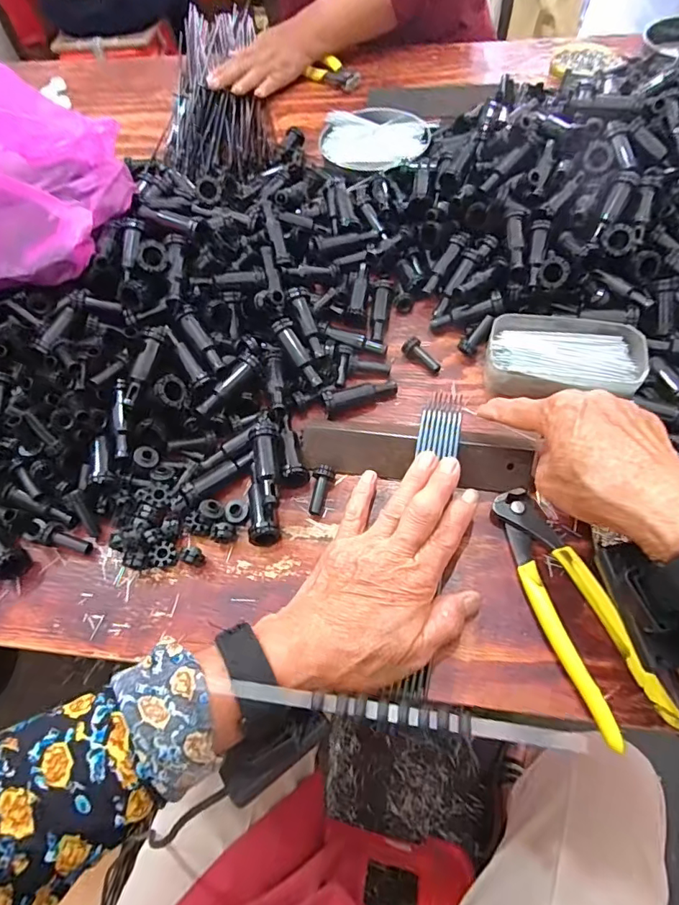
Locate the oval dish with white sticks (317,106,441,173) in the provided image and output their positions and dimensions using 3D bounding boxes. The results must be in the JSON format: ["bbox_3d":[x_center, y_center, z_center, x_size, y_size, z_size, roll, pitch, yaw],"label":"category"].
[{"bbox_3d":[0.040,-0.375,0.602,0.135,0.032,0.108,28,66,19],"label":"oval dish with white sticks"}]

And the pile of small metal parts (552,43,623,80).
[{"bbox_3d":[0.337,-0.535,0.676,0.089,0.010,0.085,9,61,10],"label":"pile of small metal parts"}]

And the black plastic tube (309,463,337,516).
[{"bbox_3d":[-0.015,0.029,0.390,0.015,0.010,0.040,13,74,11],"label":"black plastic tube"}]

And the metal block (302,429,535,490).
[{"bbox_3d":[0.057,0.004,0.389,0.177,0.020,0.036,7,60,12],"label":"metal block"}]

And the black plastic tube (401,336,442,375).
[{"bbox_3d":[0.075,-0.086,0.448,0.041,0.017,0.015,43,70,11],"label":"black plastic tube"}]

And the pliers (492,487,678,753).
[{"bbox_3d":[0.154,0.099,0.331,0.047,0.012,0.164,-18,60,-6],"label":"pliers"}]

